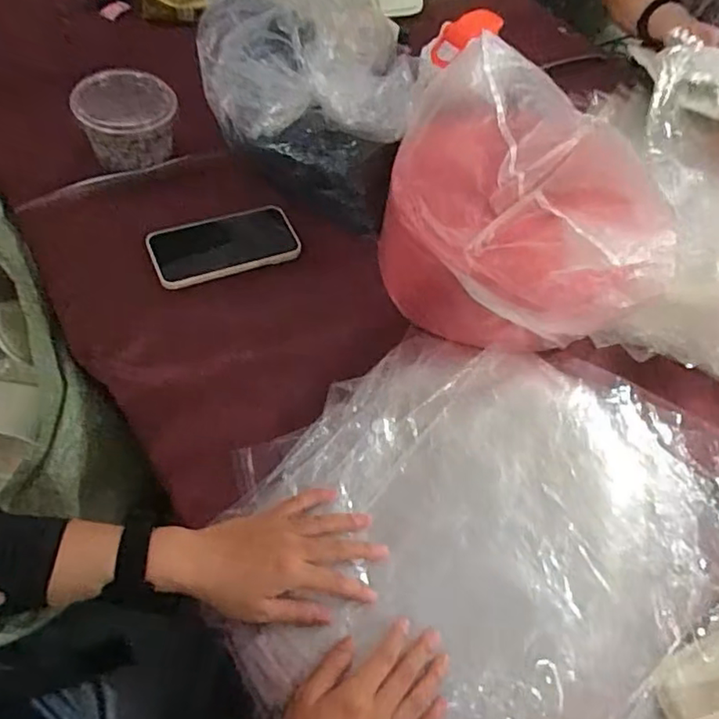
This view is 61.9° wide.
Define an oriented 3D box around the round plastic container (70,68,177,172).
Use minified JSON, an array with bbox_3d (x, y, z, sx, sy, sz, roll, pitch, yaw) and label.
[{"bbox_3d":[-0.277,-0.288,0.719,0.113,0.082,0.099,-10,58,-16],"label":"round plastic container"}]

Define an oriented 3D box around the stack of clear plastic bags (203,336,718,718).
[{"bbox_3d":[0.113,0.142,0.537,0.475,0.032,0.355,-31,63,-21],"label":"stack of clear plastic bags"}]

